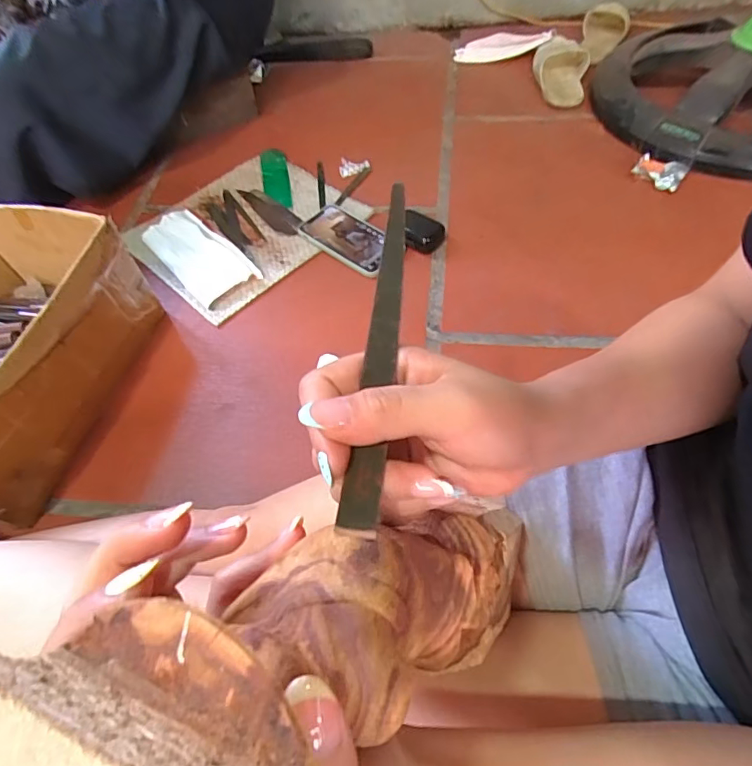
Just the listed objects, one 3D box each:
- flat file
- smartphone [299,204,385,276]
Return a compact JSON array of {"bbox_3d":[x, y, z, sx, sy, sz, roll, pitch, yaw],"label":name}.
[{"bbox_3d":[0.003,-0.028,0.223,0.016,0.008,0.186,3,59,6],"label":"flat file"},{"bbox_3d":[-0.038,-0.213,0.721,0.156,0.018,0.083,38,66,25],"label":"smartphone"}]

